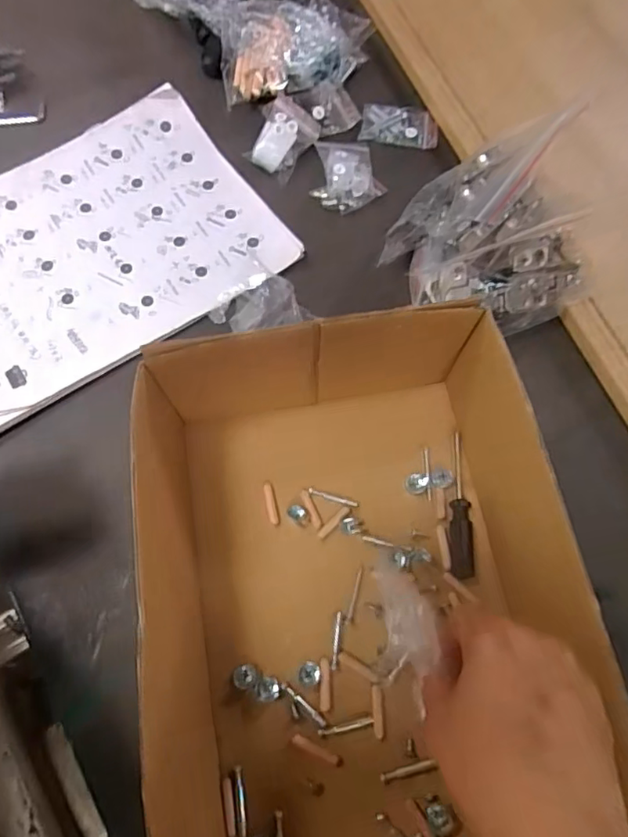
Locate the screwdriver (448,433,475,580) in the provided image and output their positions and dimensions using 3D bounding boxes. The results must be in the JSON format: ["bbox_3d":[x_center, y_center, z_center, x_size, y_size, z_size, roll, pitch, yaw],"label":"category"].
[{"bbox_3d":[0.098,0.057,0.381,0.014,0.012,0.098,3,70,-2],"label":"screwdriver"}]

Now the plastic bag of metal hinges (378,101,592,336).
[{"bbox_3d":[0.132,-0.135,0.393,0.147,0.125,0.079,28,72,7],"label":"plastic bag of metal hinges"}]

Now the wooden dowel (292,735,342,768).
[{"bbox_3d":[0.002,0.198,0.337,0.032,0.004,0.006,24,72,7],"label":"wooden dowel"}]

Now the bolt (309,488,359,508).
[{"bbox_3d":[0.014,0.054,0.389,0.035,0.004,0.005,15,71,4],"label":"bolt"}]

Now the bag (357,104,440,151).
[{"bbox_3d":[0.077,-0.260,0.508,0.069,0.011,0.045,12,70,2],"label":"bag"}]

